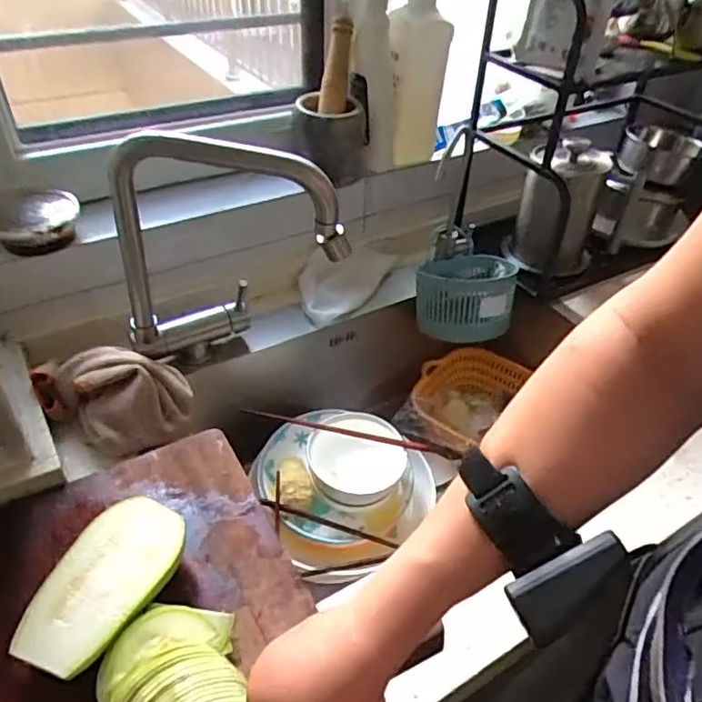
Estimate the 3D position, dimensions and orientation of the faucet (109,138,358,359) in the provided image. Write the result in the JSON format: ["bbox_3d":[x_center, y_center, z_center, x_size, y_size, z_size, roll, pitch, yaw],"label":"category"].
[{"bbox_3d":[-0.131,-0.088,0.630,0.200,0.297,0.142,30,47,29],"label":"faucet"}]

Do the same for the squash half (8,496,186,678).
[{"bbox_3d":[-0.202,0.197,0.497,0.086,0.043,0.144,22,44,21],"label":"squash half"}]

